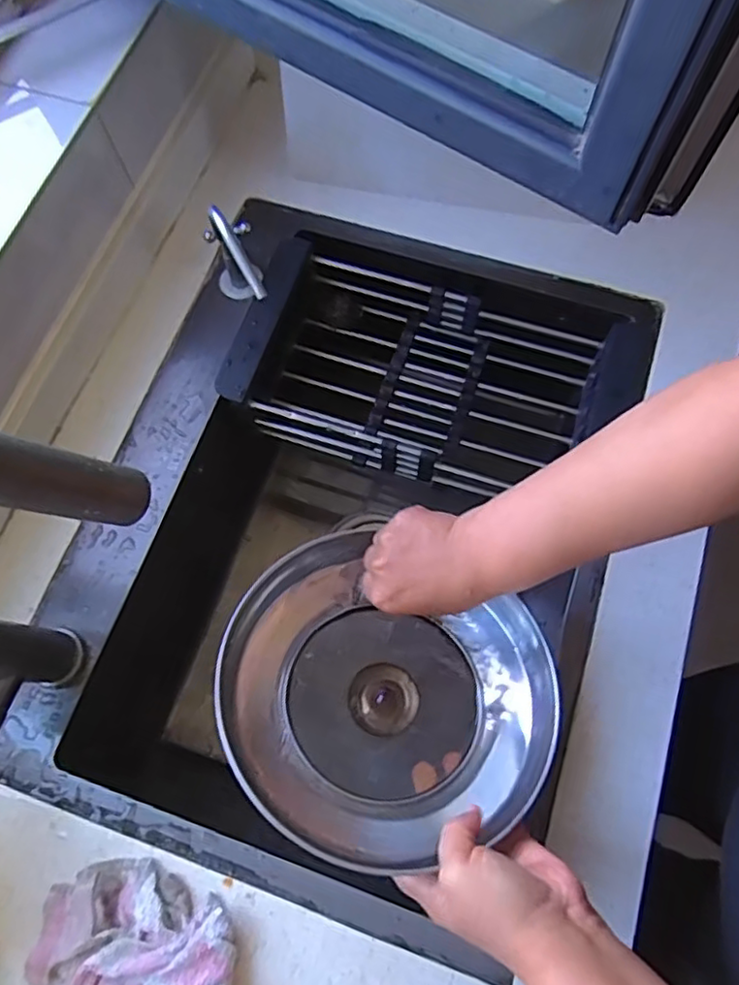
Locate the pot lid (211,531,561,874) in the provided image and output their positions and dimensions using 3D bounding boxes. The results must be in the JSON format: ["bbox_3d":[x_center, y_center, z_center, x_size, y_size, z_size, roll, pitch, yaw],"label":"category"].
[{"bbox_3d":[0.013,0.149,0.472,0.240,0.068,0.227,1,56,-1],"label":"pot lid"}]

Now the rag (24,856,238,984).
[{"bbox_3d":[-0.166,0.350,0.429,0.154,0.037,0.171,-18,72,-5],"label":"rag"}]

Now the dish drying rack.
[{"bbox_3d":[0.060,-0.118,0.644,0.380,0.106,0.193,17,72,7],"label":"dish drying rack"}]

